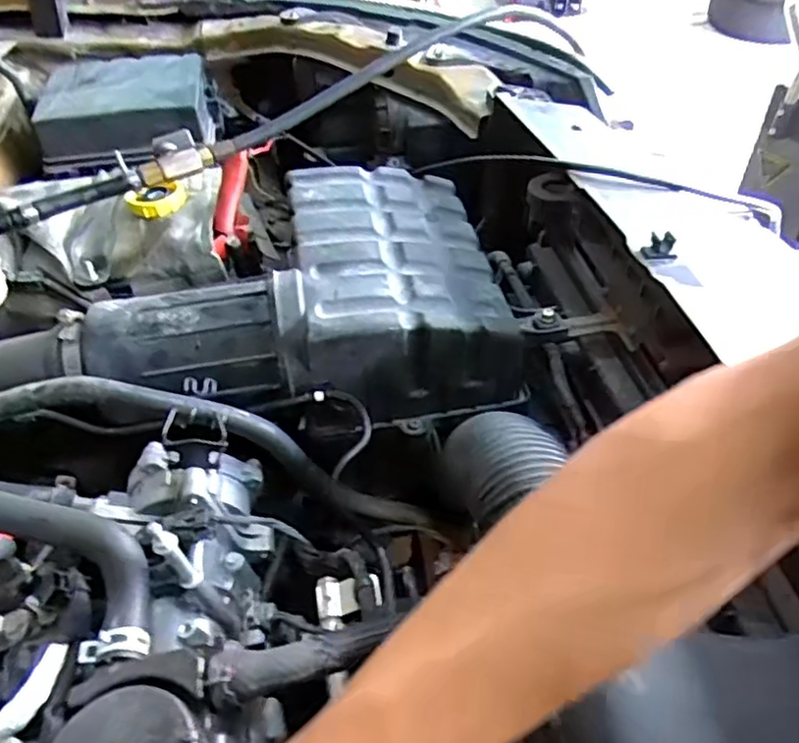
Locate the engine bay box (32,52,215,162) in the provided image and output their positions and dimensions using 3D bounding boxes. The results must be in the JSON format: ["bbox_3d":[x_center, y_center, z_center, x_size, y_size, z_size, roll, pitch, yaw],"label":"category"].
[{"bbox_3d":[-0.322,-0.322,0.786,0.184,0.055,0.168,-9,46,-5],"label":"engine bay box"}]

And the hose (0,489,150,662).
[{"bbox_3d":[-0.271,0.103,0.415,0.281,0.084,0.067,14,48,17],"label":"hose"}]

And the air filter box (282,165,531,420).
[{"bbox_3d":[-0.016,-0.084,0.622,0.196,0.115,0.251,-12,46,-8],"label":"air filter box"}]

